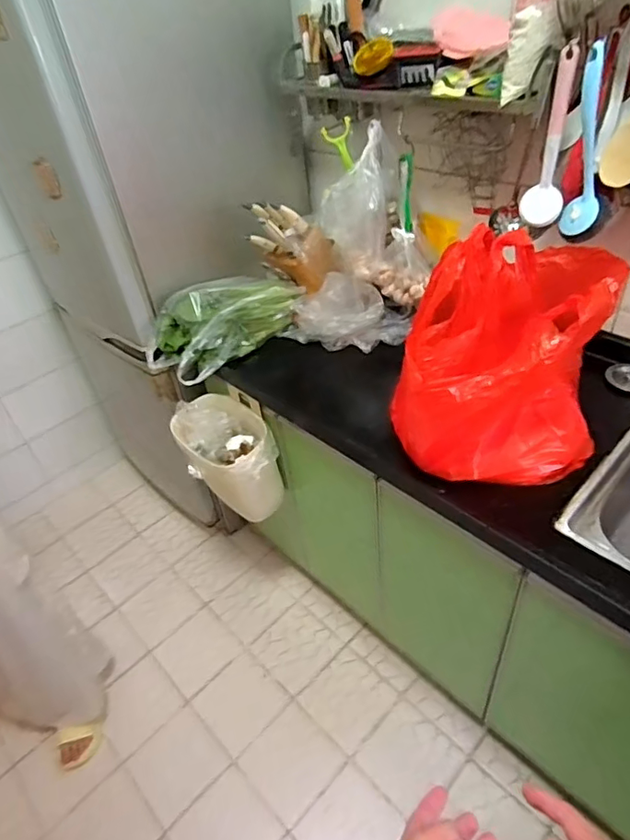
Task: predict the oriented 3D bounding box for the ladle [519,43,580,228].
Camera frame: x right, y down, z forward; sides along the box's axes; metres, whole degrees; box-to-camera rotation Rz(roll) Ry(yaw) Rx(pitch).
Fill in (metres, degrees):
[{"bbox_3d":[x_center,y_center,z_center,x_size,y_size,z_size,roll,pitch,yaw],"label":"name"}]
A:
[{"bbox_3d":[0.383,-0.446,0.864,0.063,0.252,0.031,12,45,21],"label":"ladle"}]

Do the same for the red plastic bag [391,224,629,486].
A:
[{"bbox_3d":[0.321,-0.103,0.859,0.279,0.354,0.308,14,46,23],"label":"red plastic bag"}]

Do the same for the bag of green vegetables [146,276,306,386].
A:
[{"bbox_3d":[-0.215,-0.232,1.270,0.371,0.148,0.170,-31,46,-25],"label":"bag of green vegetables"}]

